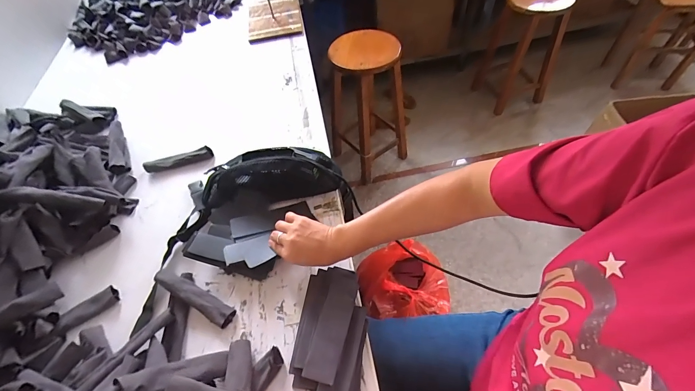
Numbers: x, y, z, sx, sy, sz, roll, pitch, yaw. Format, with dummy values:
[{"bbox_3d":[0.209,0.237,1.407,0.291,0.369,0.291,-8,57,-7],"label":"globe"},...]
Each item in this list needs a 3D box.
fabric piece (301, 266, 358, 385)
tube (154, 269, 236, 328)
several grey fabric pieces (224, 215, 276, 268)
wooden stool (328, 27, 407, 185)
[{"bbox_3d":[-0.021,0.189,0.487,0.050,0.011,0.165,4,51,22],"label":"fabric piece"},{"bbox_3d":[-0.260,0.169,0.542,0.155,0.029,0.032,24,58,19],"label":"tube"},{"bbox_3d":[-0.177,0.081,0.583,0.082,0.017,0.111,-9,54,-4],"label":"several grey fabric pieces"},{"bbox_3d":[0.089,-0.408,1.492,0.302,0.630,0.325,-3,54,4],"label":"wooden stool"}]

